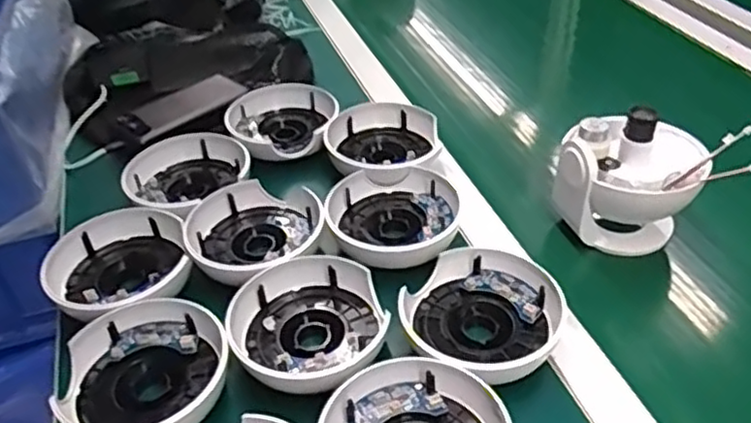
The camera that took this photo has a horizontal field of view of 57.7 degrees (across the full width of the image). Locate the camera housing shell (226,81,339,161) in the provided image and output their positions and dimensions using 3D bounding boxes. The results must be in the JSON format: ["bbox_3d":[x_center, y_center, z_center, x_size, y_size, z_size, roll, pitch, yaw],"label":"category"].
[{"bbox_3d":[-0.102,-0.106,0.748,0.115,0.040,0.127,-6,44,-6],"label":"camera housing shell"}]

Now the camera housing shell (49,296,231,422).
[{"bbox_3d":[-0.163,0.112,0.480,0.115,0.031,0.118,-26,49,-25],"label":"camera housing shell"}]

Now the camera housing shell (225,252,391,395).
[{"bbox_3d":[-0.050,0.089,0.512,0.111,0.044,0.122,0,43,0],"label":"camera housing shell"}]

